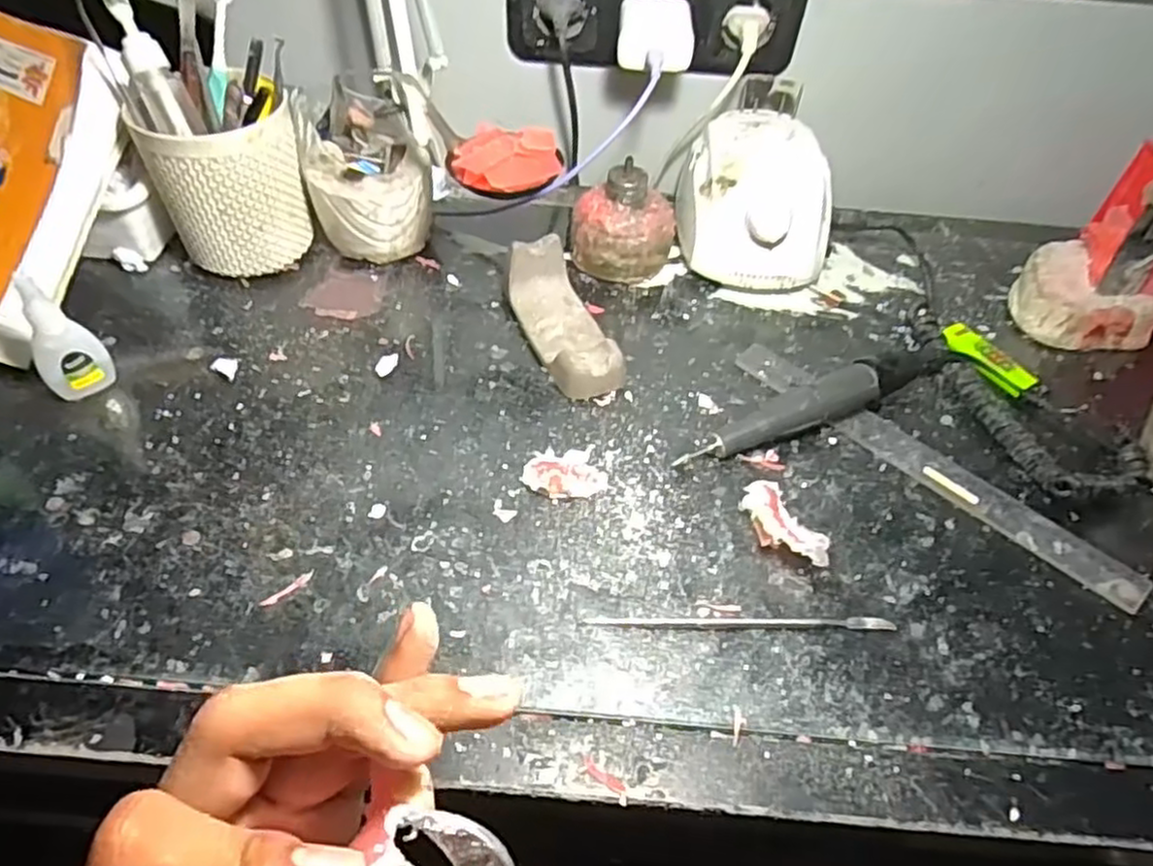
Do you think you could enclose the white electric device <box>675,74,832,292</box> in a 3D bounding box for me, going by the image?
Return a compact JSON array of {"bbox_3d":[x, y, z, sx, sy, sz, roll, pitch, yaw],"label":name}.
[{"bbox_3d":[0.136,-0.190,0.563,0.111,0.090,0.157,8,50,2],"label":"white electric device"}]

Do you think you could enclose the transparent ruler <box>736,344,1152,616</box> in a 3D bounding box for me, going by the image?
[{"bbox_3d":[0.213,0.017,0.449,0.263,0.004,0.031,37,63,25],"label":"transparent ruler"}]

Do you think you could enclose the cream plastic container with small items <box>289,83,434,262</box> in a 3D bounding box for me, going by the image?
[{"bbox_3d":[-0.151,-0.184,0.528,0.086,0.101,0.081,-12,52,-14],"label":"cream plastic container with small items"}]

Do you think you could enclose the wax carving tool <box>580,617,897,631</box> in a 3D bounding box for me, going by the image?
[{"bbox_3d":[0.082,0.095,0.366,0.156,0.005,0.007,2,50,-3],"label":"wax carving tool"}]

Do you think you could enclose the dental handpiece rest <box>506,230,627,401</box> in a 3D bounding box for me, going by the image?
[{"bbox_3d":[-0.008,-0.079,0.491,0.047,0.040,0.121,-18,54,-18],"label":"dental handpiece rest"}]

